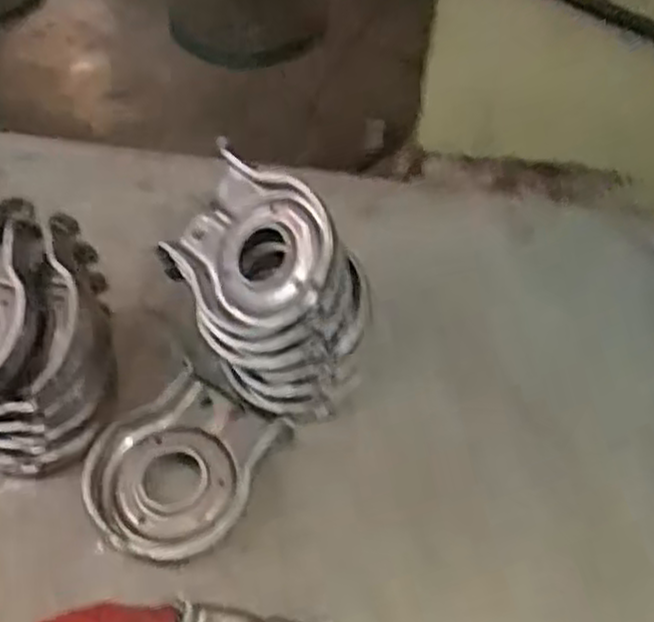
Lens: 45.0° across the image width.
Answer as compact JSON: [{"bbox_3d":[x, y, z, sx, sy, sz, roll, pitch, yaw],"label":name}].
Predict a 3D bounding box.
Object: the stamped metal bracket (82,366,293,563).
[{"bbox_3d":[-0.096,0.097,0.513,0.101,0.028,0.121,29,55,15],"label":"stamped metal bracket"}]

